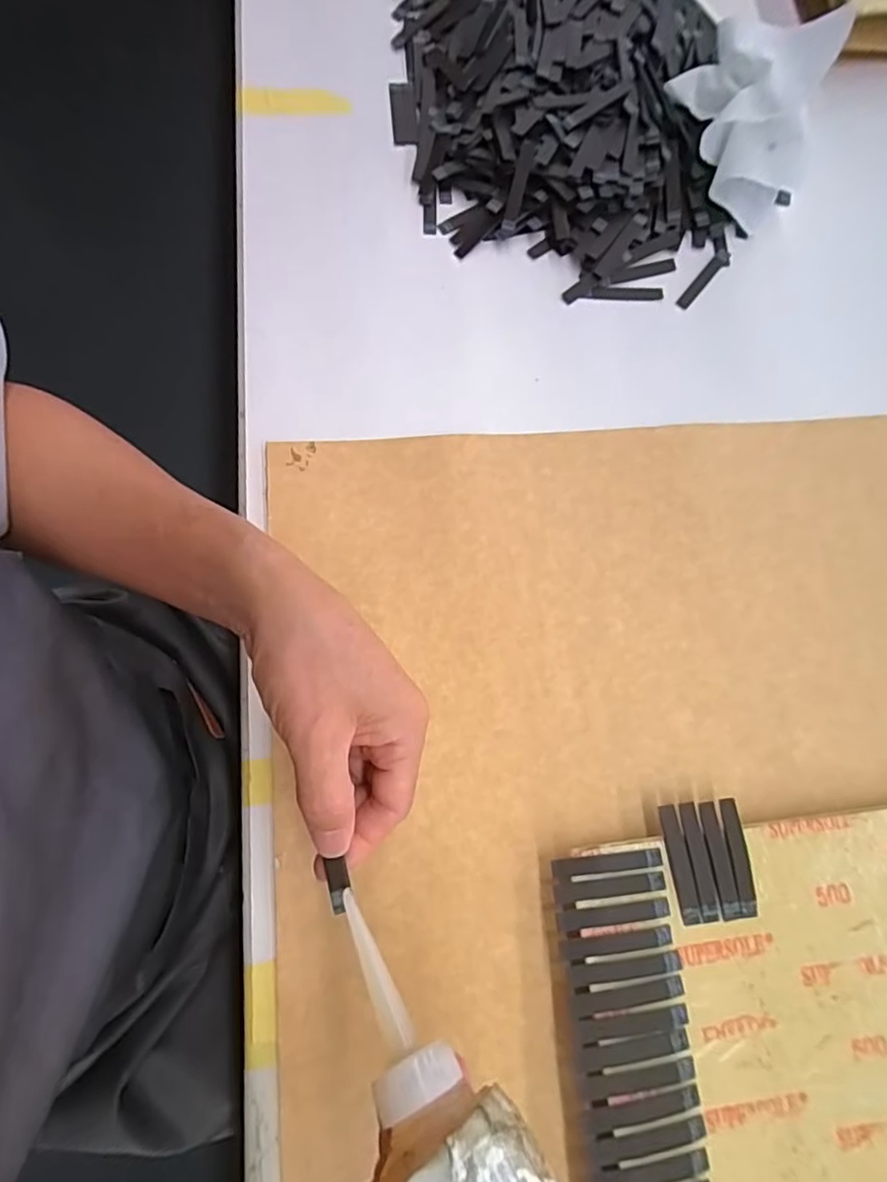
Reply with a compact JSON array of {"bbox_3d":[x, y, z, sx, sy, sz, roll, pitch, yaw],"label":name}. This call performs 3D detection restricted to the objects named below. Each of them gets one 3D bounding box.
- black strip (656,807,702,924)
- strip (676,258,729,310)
[{"bbox_3d":[0.126,0.146,0.315,0.010,0.004,0.059,-9,75,0],"label":"black strip"},{"bbox_3d":[0.187,-0.223,0.422,0.009,0.004,0.053,41,78,8],"label":"strip"}]

